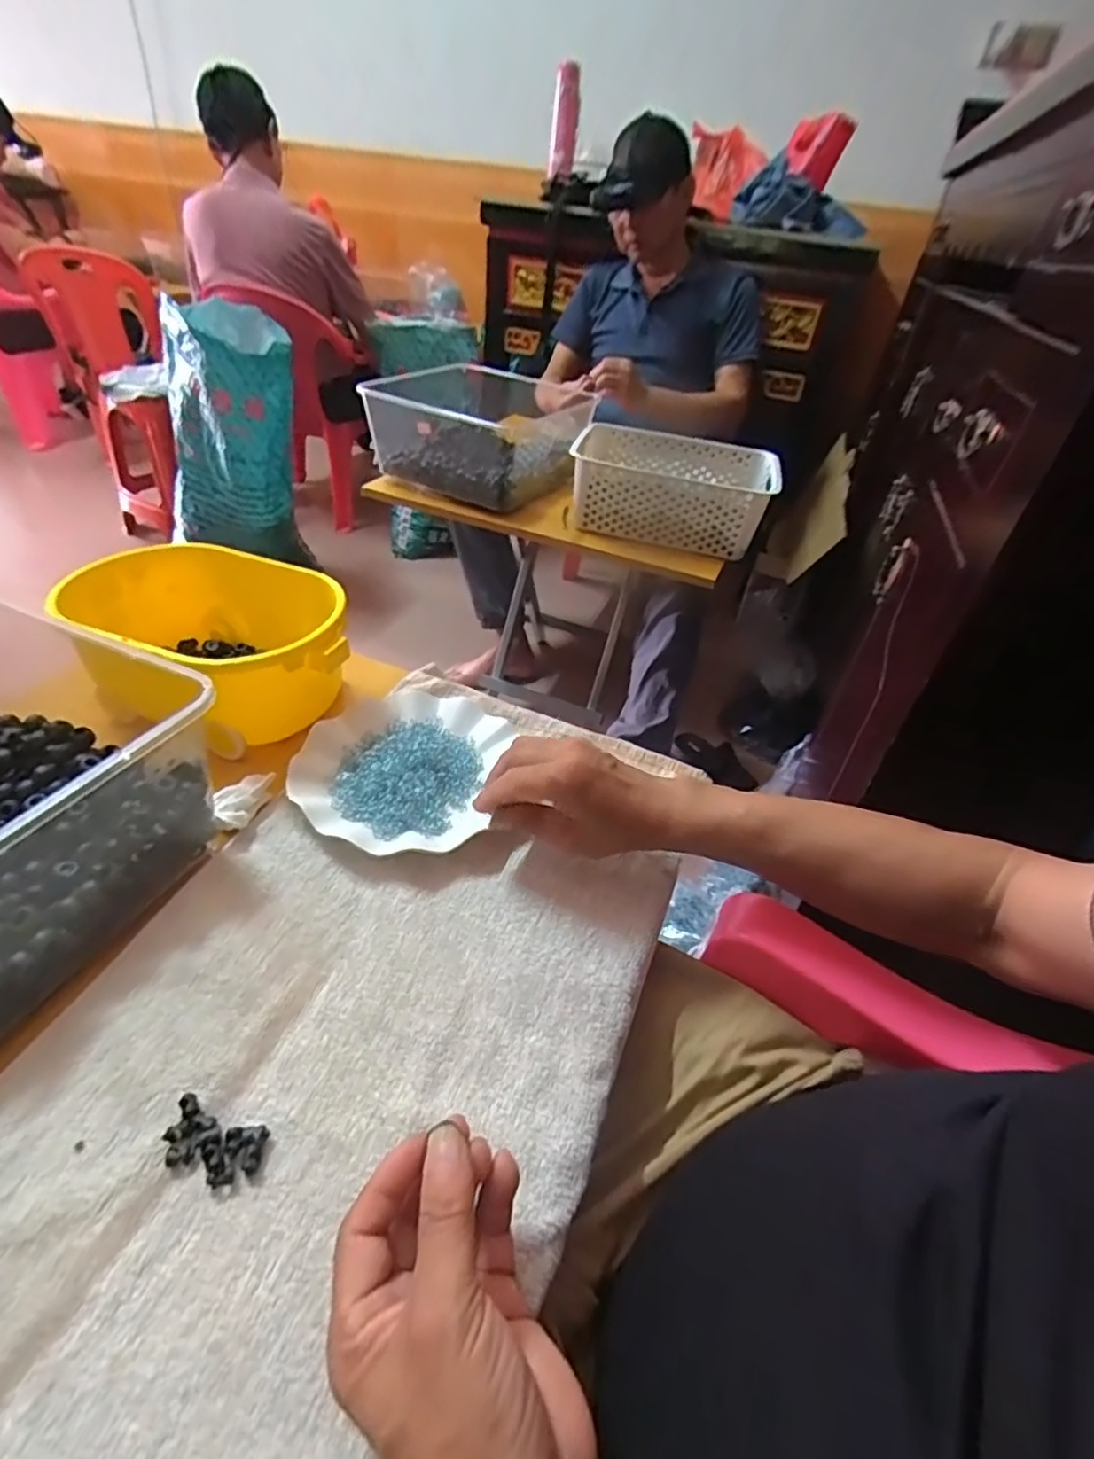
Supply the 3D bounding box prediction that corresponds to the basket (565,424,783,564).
[{"bbox_3d":[0.198,-0.389,1.020,0.302,0.110,0.230,13,40,7],"label":"basket"}]

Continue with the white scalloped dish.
[{"bbox_3d":[-0.120,0.029,0.528,0.153,0.030,0.175,9,42,7],"label":"white scalloped dish"}]

